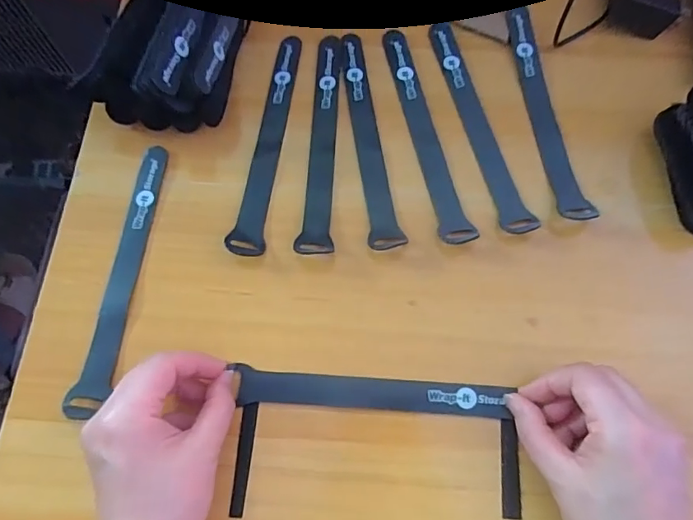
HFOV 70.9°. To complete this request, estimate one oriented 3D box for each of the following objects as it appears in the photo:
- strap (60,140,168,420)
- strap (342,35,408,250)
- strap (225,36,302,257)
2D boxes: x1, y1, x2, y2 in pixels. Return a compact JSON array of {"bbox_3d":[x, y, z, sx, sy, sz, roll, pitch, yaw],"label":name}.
[{"bbox_3d":[-0.157,0.005,0.343,0.020,0.005,0.201,5,68,1],"label":"strap"},{"bbox_3d":[0.015,-0.099,0.378,0.024,0.005,0.200,-9,66,-1],"label":"strap"},{"bbox_3d":[-0.059,-0.097,0.379,0.022,0.011,0.204,7,68,2],"label":"strap"}]

